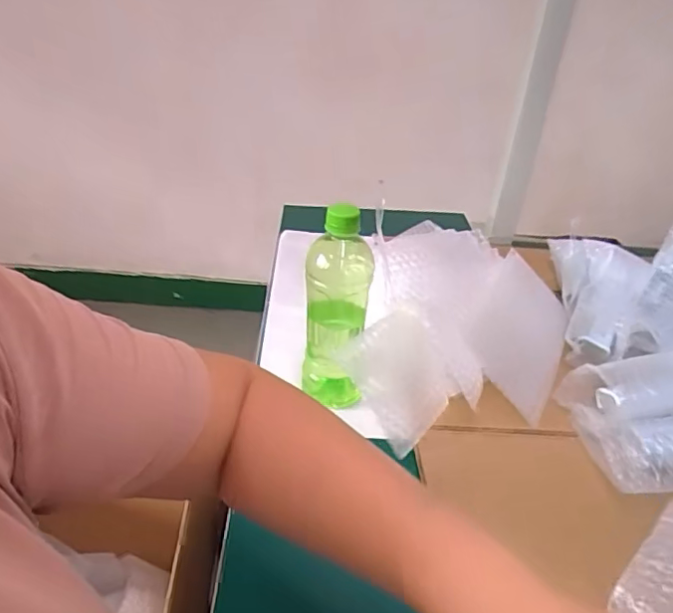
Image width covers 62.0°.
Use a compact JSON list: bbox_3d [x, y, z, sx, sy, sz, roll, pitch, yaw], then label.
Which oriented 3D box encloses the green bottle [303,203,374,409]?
[{"bbox_3d":[0.001,0.003,0.552,0.062,0.207,0.056,4,32,-3],"label":"green bottle"}]

